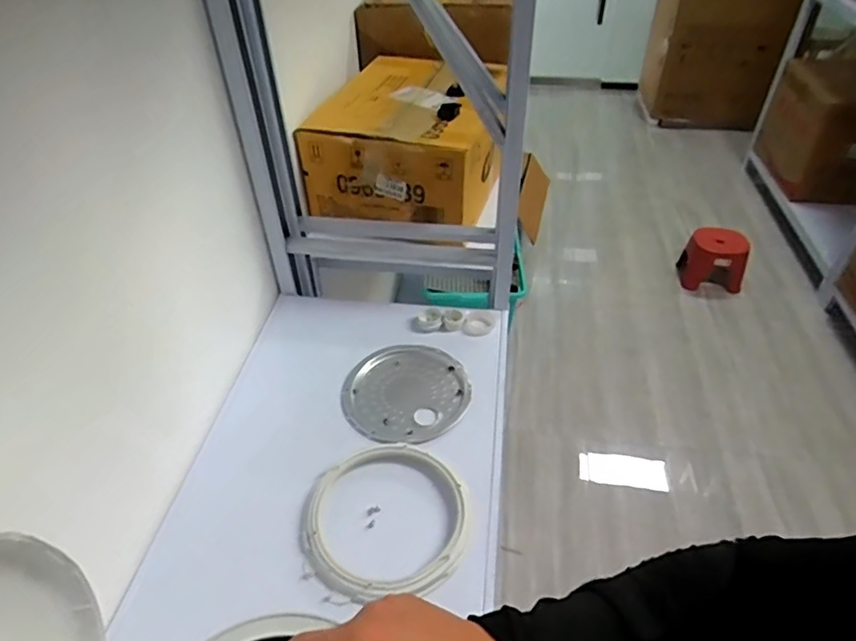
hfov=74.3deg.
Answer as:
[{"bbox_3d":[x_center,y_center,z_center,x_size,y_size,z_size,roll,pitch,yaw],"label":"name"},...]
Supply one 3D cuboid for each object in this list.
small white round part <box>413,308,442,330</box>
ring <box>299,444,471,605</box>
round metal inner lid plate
[{"bbox_3d":[0.000,-0.002,0.931,0.044,0.025,0.033,1,42,2],"label":"small white round part"},{"bbox_3d":[-0.051,0.237,0.679,0.198,0.037,0.186,0,42,0],"label":"ring"},{"bbox_3d":[-0.029,0.102,0.830,0.171,0.011,0.185,0,42,0],"label":"round metal inner lid plate"}]

